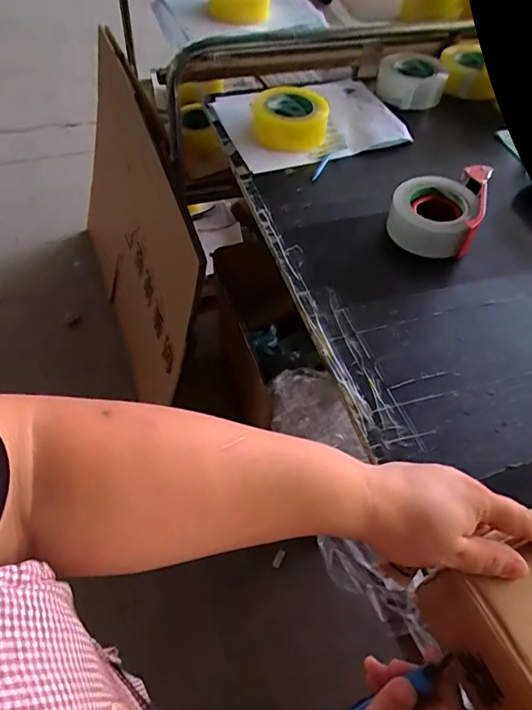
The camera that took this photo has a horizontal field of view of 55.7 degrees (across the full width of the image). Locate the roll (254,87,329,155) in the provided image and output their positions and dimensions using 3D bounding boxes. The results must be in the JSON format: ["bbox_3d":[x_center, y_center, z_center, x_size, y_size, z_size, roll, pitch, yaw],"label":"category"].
[{"bbox_3d":[0.041,-0.398,0.855,0.128,0.050,0.146,0,53,-4],"label":"roll"}]

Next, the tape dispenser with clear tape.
[{"bbox_3d":[0.247,-0.215,0.724,0.122,0.056,0.151,20,54,11],"label":"tape dispenser with clear tape"}]

